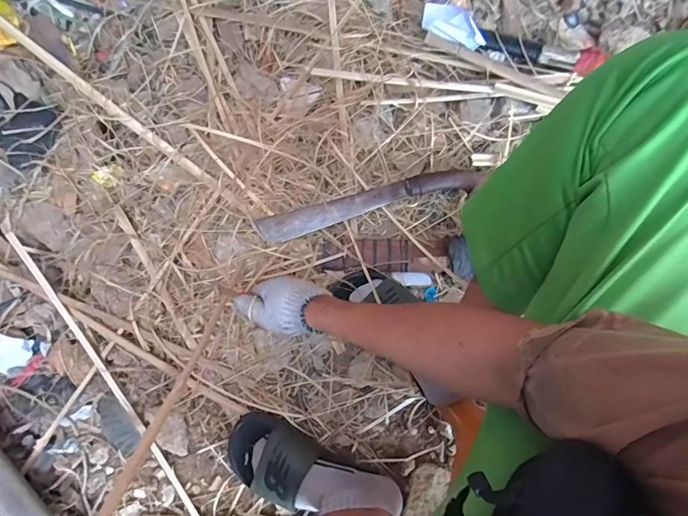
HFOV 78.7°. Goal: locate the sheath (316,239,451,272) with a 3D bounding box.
[{"bbox_3d":[0.070,-0.005,0.735,0.221,0.034,0.056,-1,80,-1],"label":"sheath"}]

